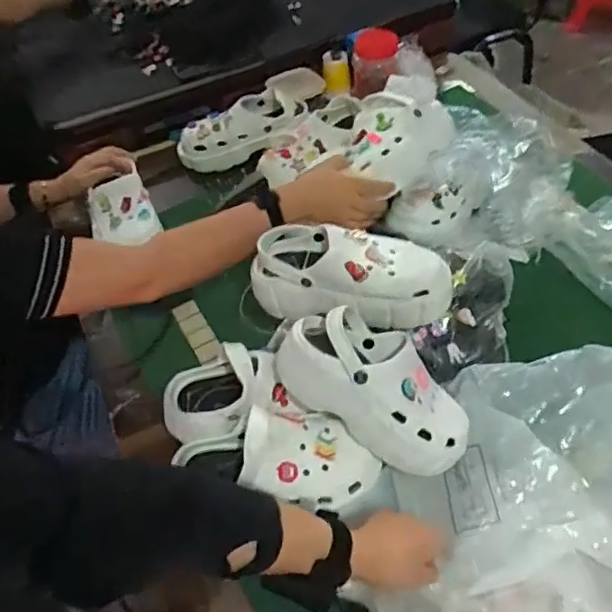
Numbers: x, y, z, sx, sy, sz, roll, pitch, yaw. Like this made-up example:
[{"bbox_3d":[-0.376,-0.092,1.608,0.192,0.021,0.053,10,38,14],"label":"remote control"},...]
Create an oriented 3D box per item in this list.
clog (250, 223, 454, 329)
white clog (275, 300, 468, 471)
[{"bbox_3d":[0.054,-0.030,0.742,0.253,0.084,0.133,6,53,8],"label":"clog"},{"bbox_3d":[0.086,0.092,0.688,0.229,0.115,0.125,25,58,21],"label":"white clog"}]

